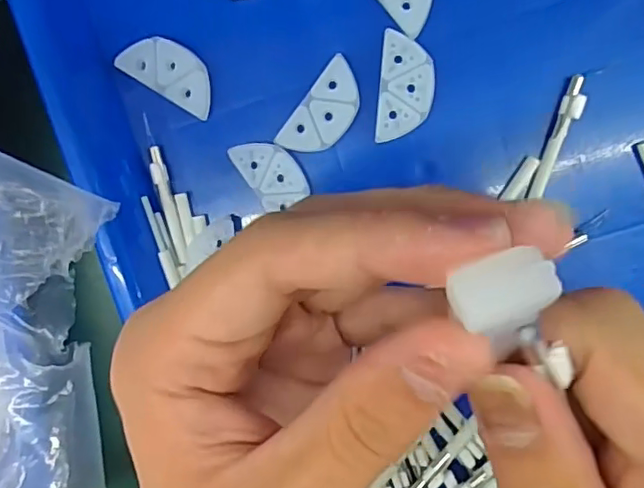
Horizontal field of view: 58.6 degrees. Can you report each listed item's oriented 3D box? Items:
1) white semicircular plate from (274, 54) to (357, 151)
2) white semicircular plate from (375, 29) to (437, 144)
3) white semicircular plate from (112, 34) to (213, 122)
[{"bbox_3d":[0.002,-0.049,0.217,0.019,0.004,0.038,38,100,-1],"label":"white semicircular plate"},{"bbox_3d":[0.031,-0.057,0.211,0.020,0.004,0.039,4,99,5],"label":"white semicircular plate"},{"bbox_3d":[-0.057,-0.065,0.218,0.037,0.007,0.019,33,100,0],"label":"white semicircular plate"}]

